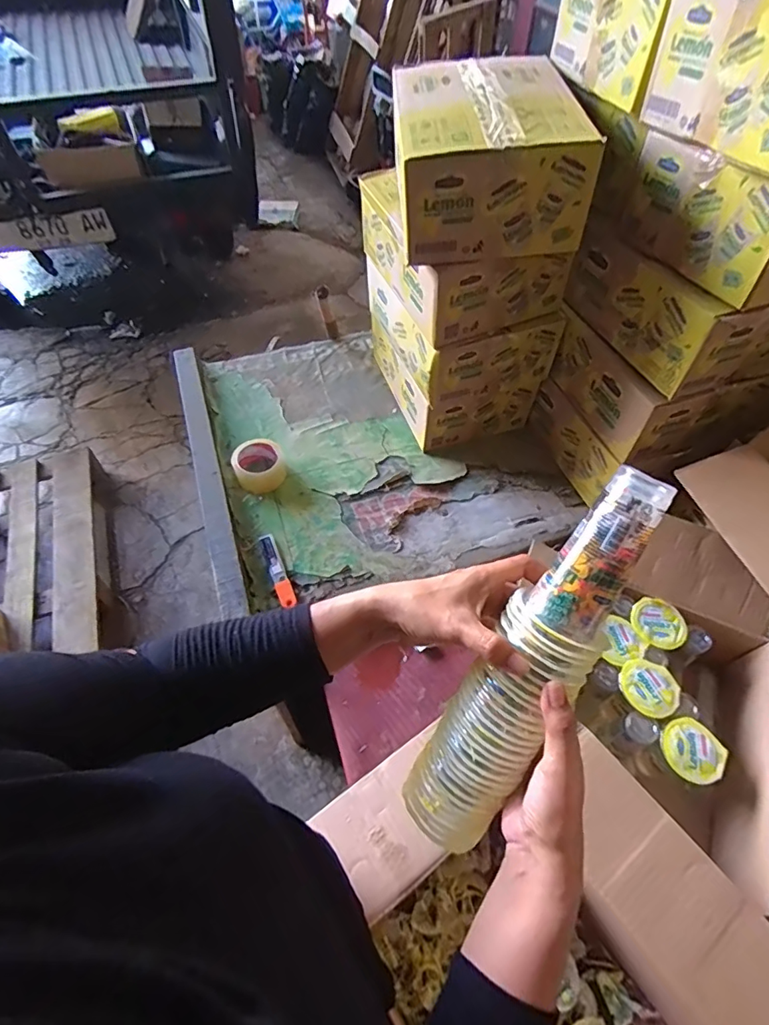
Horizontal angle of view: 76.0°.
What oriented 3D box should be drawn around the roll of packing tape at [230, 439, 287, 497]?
[{"bbox_3d":[-0.239,-0.090,0.942,0.097,0.048,0.095,1,55,-1],"label":"roll of packing tape"}]

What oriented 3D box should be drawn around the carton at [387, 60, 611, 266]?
[{"bbox_3d":[0.138,-0.507,0.706,0.232,0.147,0.278,-2,55,-3],"label":"carton"}]

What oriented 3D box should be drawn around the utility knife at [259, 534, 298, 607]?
[{"bbox_3d":[-0.185,0.094,0.839,0.028,0.015,0.138,-20,58,-15],"label":"utility knife"}]

